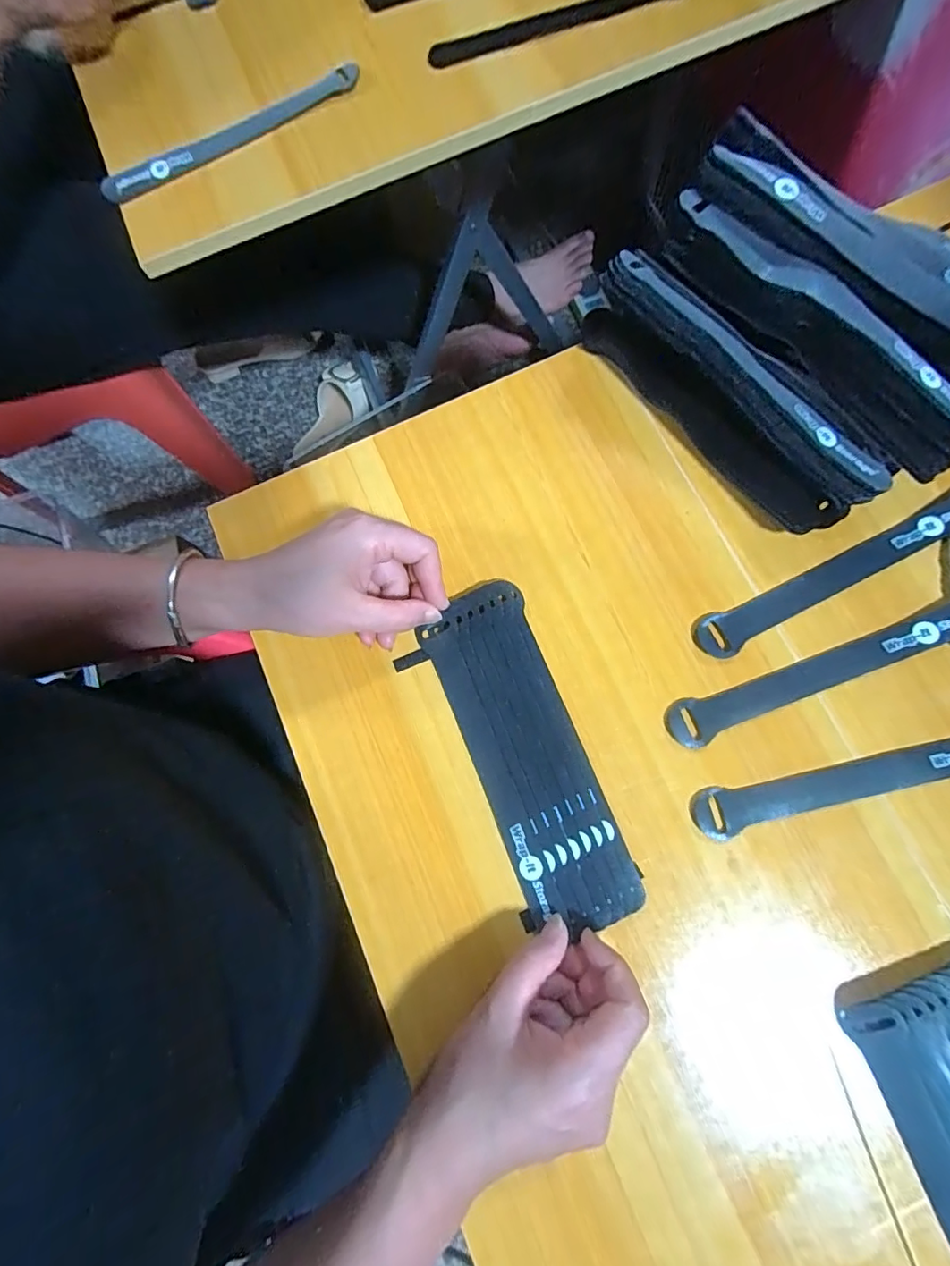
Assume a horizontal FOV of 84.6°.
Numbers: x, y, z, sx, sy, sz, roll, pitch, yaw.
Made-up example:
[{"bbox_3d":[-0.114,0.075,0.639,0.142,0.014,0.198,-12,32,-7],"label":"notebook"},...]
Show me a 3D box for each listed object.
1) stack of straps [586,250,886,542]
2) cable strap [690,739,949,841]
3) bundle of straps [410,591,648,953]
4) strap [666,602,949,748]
[{"bbox_3d":[0.155,-0.147,0.327,0.208,0.060,0.050,43,84,11],"label":"stack of straps"},{"bbox_3d":[0.232,0.082,0.302,0.216,0.004,0.025,-13,79,-2],"label":"cable strap"},{"bbox_3d":[0.029,0.069,0.307,0.064,0.009,0.198,-21,77,-4],"label":"bundle of straps"},{"bbox_3d":[0.218,0.021,0.313,0.214,0.009,0.026,-19,74,-3],"label":"strap"}]

